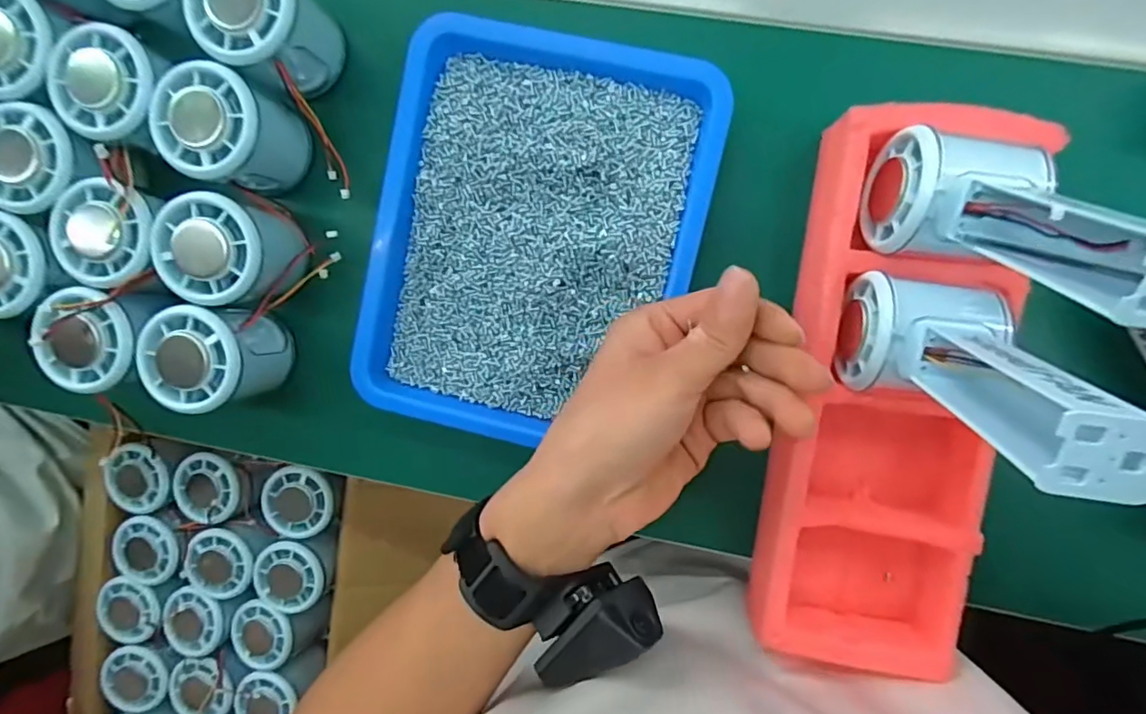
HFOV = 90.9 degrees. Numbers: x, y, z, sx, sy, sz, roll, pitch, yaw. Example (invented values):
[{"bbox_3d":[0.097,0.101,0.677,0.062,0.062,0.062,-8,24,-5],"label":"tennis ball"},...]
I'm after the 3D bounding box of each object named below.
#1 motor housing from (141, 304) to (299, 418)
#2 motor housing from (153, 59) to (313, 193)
[{"bbox_3d":[-0.199,0.000,0.319,0.052,0.053,0.053,0,94,6],"label":"motor housing"},{"bbox_3d":[-0.185,-0.123,0.310,0.049,0.059,0.054,26,96,4],"label":"motor housing"}]

